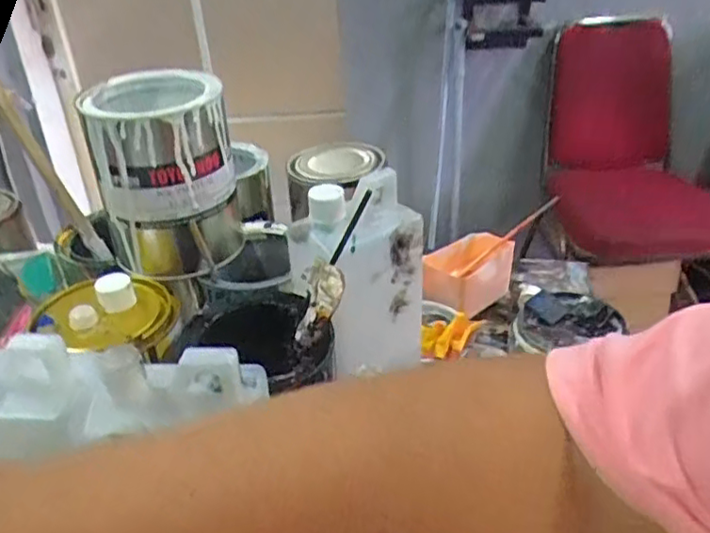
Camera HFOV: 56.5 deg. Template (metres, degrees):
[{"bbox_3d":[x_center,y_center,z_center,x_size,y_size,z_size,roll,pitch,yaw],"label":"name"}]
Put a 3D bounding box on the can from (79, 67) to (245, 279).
[{"bbox_3d":[-0.151,-0.075,0.536,0.101,0.146,0.100,0,27,0],"label":"can"}]

